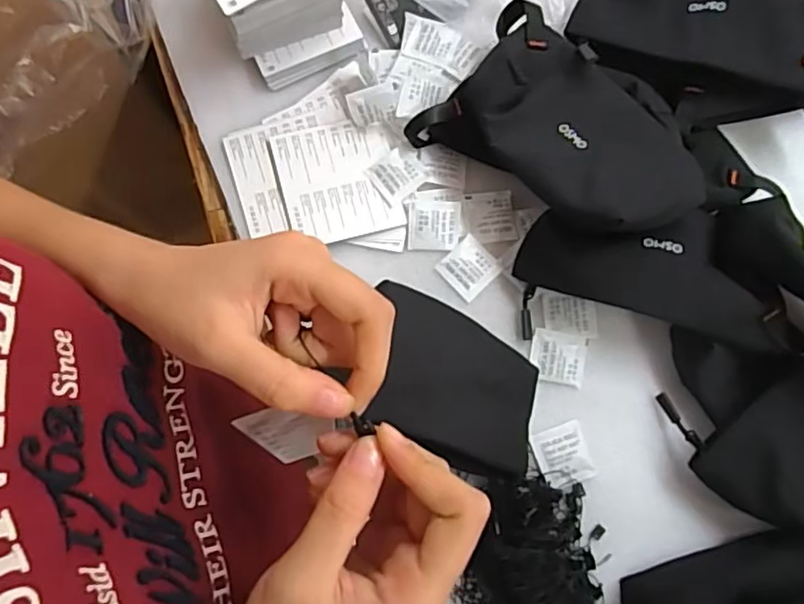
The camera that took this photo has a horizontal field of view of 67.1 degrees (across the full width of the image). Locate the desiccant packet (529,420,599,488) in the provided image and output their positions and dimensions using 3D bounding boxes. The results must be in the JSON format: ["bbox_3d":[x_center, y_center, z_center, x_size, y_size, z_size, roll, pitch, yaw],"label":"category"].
[{"bbox_3d":[0.120,0.115,0.451,0.039,0.004,0.042,-18,77,-6],"label":"desiccant packet"}]

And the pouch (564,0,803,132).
[{"bbox_3d":[0.277,-0.203,0.492,0.277,0.075,0.130,8,76,1],"label":"pouch"}]

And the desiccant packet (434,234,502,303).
[{"bbox_3d":[0.052,-0.027,0.480,0.039,0.004,0.039,-43,81,-10],"label":"desiccant packet"}]

